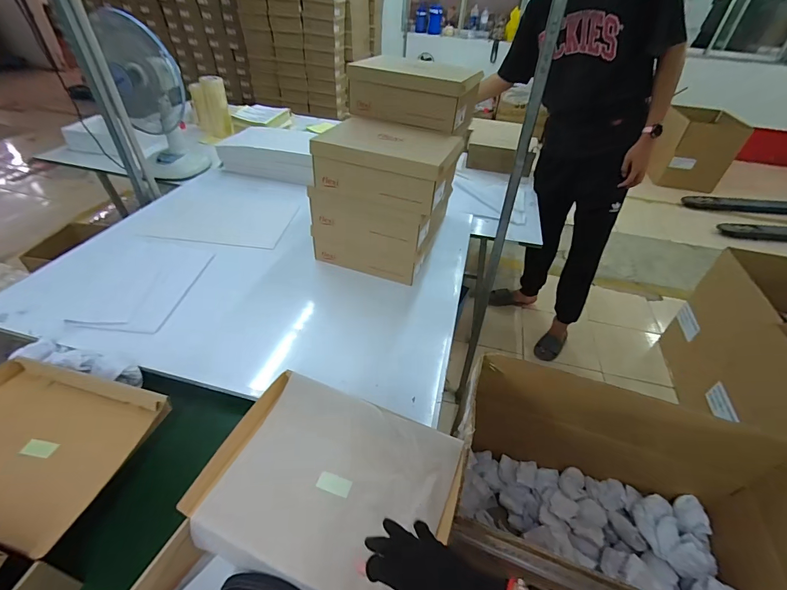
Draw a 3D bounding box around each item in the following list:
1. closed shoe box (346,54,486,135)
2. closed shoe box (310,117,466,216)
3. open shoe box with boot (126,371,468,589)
[{"bbox_3d":[0.064,-0.618,1.126,0.341,0.123,0.228,21,43,19],"label":"closed shoe box"},{"bbox_3d":[-0.006,-0.370,1.027,0.340,0.144,0.262,17,42,15],"label":"closed shoe box"},{"bbox_3d":[-0.146,0.385,0.494,0.342,0.143,0.498,18,42,17],"label":"open shoe box with boot"}]

